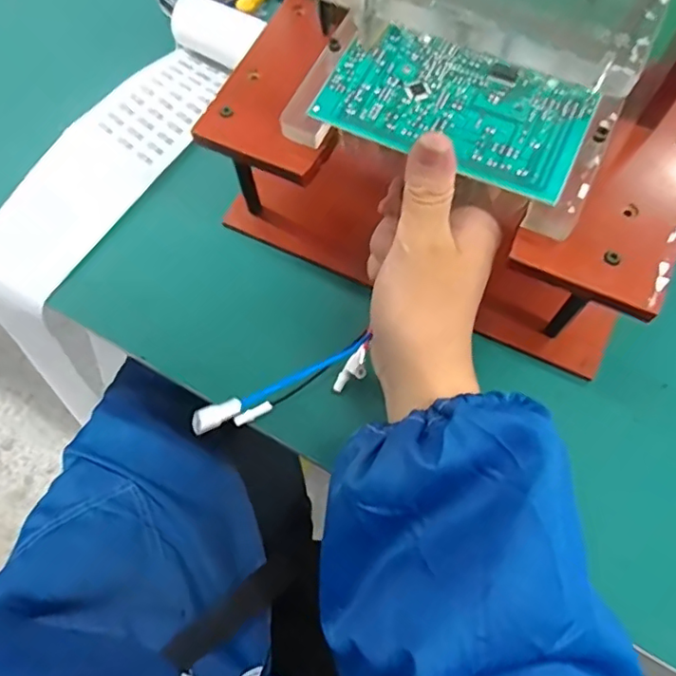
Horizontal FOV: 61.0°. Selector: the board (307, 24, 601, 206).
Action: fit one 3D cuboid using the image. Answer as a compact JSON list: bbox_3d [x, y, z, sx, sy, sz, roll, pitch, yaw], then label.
[{"bbox_3d":[0.058,-0.115,0.283,0.124,0.006,0.068,24,71,11],"label":"board"}]

